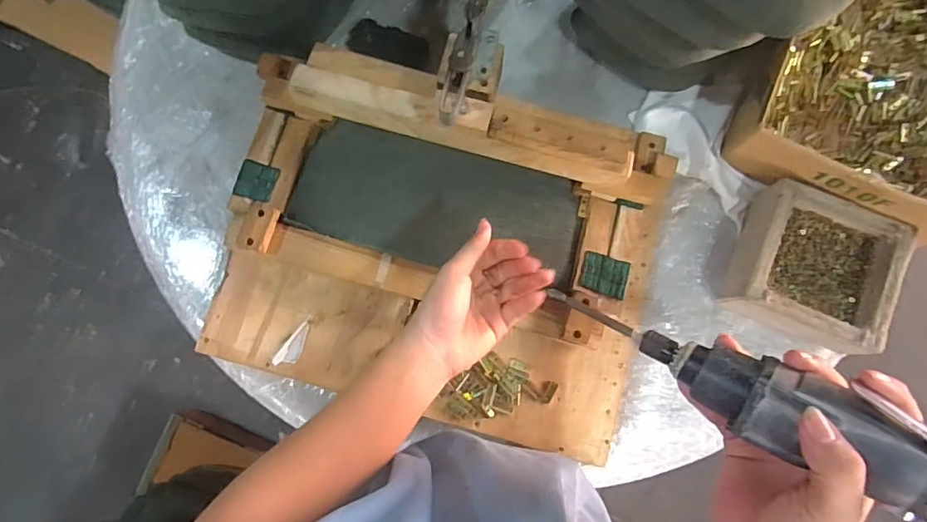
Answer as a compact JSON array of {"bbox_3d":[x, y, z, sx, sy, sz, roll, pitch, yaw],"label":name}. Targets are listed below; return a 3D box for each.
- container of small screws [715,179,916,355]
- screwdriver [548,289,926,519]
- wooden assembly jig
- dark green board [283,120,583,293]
[{"bbox_3d":[0.441,0.010,0.649,0.172,0.071,0.176,23,82,4],"label":"container of small screws"},{"bbox_3d":[0.219,0.104,0.293,0.388,0.036,0.049,28,81,32],"label":"screwdriver"},{"bbox_3d":[-0.026,-0.020,0.631,0.537,0.148,0.413,16,81,3],"label":"wooden assembly jig"},{"bbox_3d":[-0.032,-0.070,0.636,0.350,0.024,0.145,15,81,3],"label":"dark green board"}]

